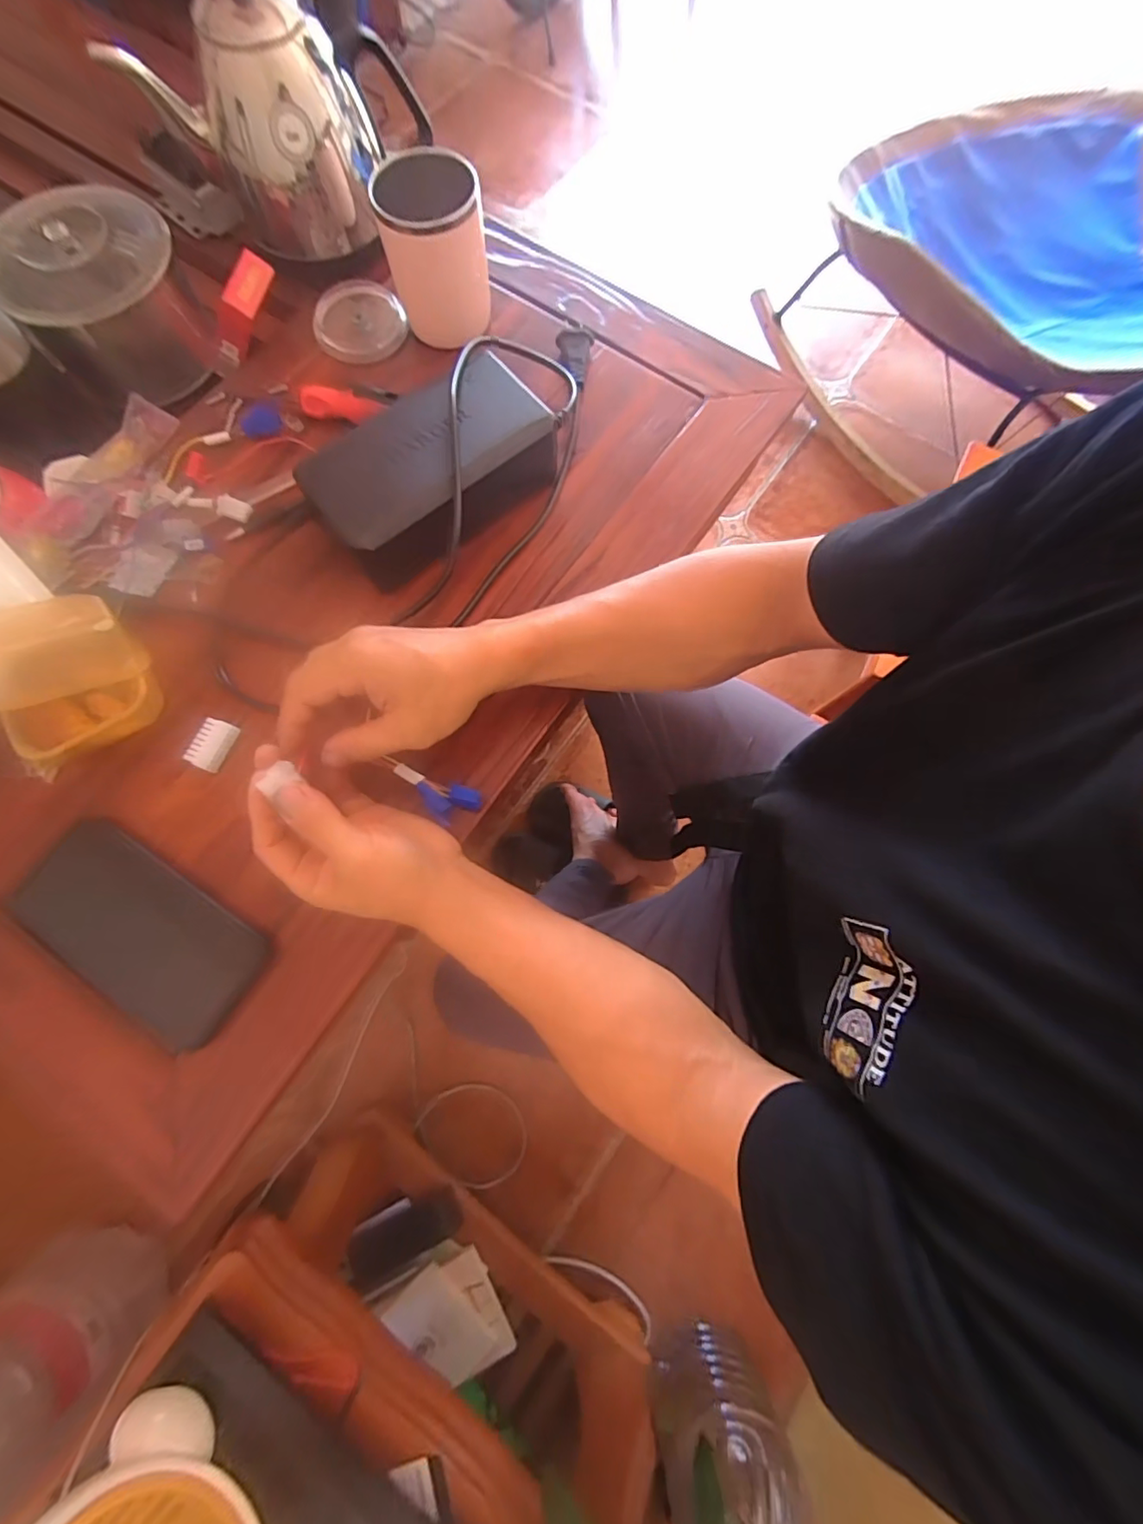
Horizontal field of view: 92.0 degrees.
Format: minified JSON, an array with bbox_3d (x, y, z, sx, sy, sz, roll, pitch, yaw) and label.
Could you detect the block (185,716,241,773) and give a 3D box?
[{"bbox_3d":[-0.252,-0.012,0.389,0.021,0.015,0.035,22,77,4],"label":"block"}]

